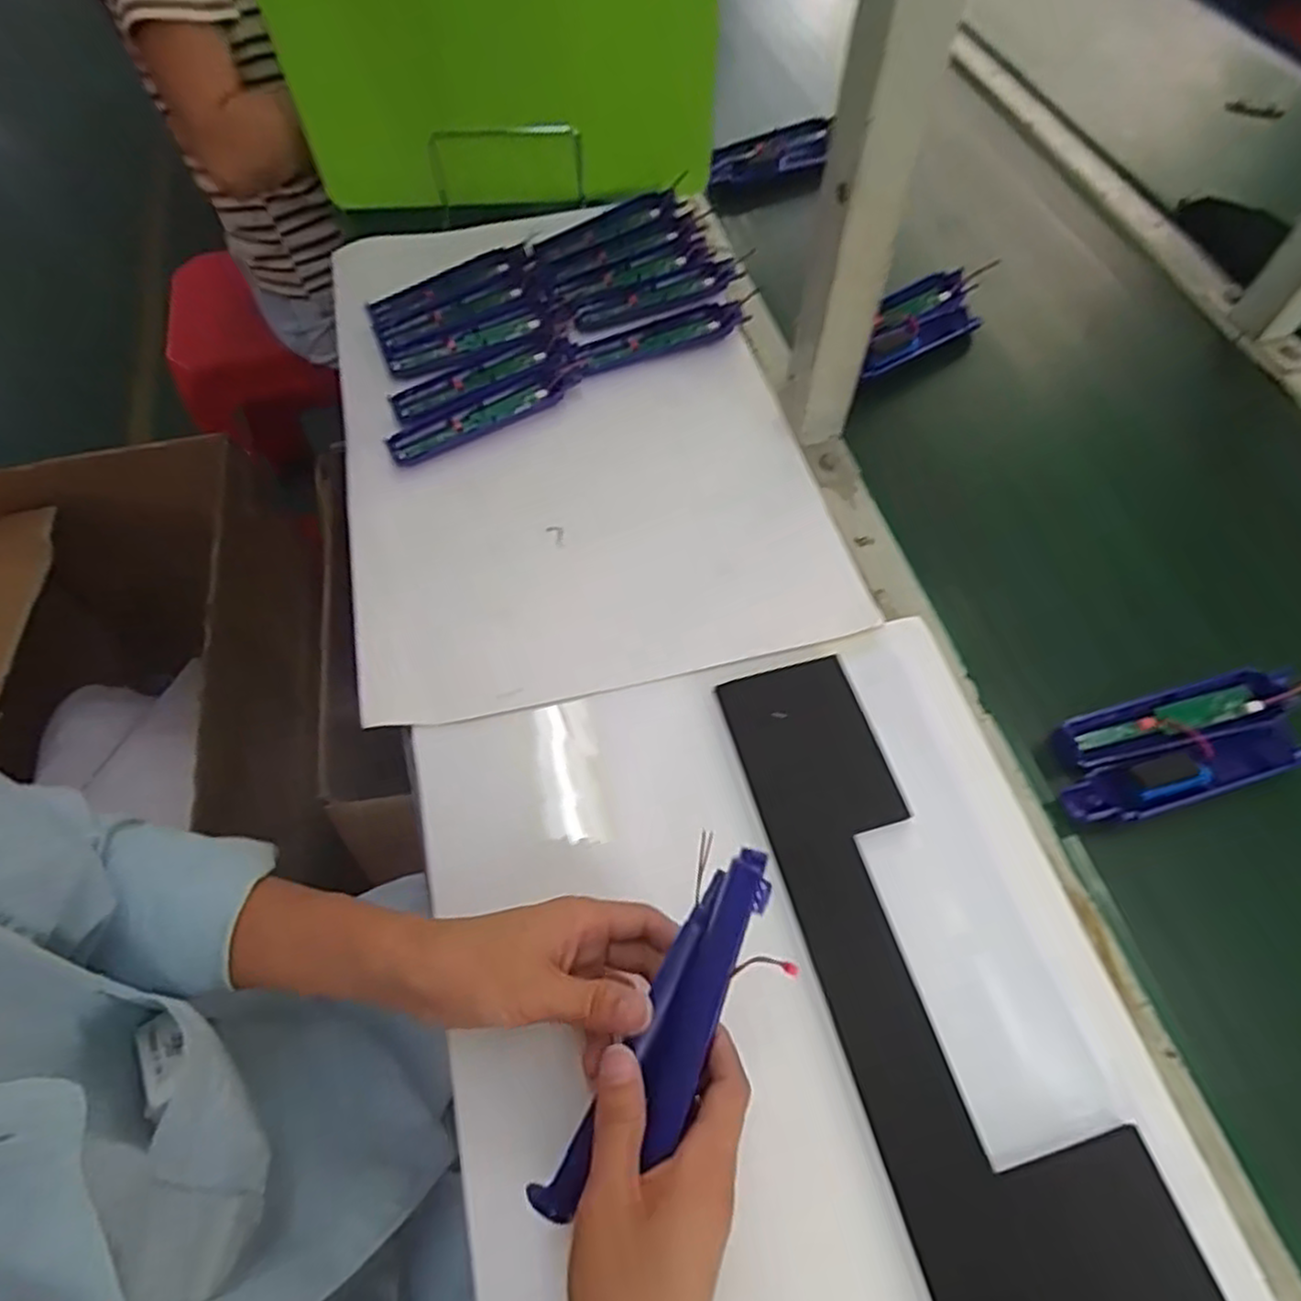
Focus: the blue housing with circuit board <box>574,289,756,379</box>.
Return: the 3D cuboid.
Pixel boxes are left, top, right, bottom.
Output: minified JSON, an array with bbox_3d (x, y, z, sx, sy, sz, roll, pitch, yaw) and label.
[{"bbox_3d":[0.007,-0.284,0.657,0.170,0.016,0.043,-24,64,-11],"label":"blue housing with circuit board"}]

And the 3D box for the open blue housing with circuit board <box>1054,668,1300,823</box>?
[{"bbox_3d":[0.351,0.061,0.480,0.183,0.018,0.072,-16,62,-7],"label":"open blue housing with circuit board"}]

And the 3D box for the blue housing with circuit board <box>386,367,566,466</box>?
[{"bbox_3d":[-0.141,-0.196,0.610,0.155,0.010,0.031,-30,82,-18],"label":"blue housing with circuit board"}]

